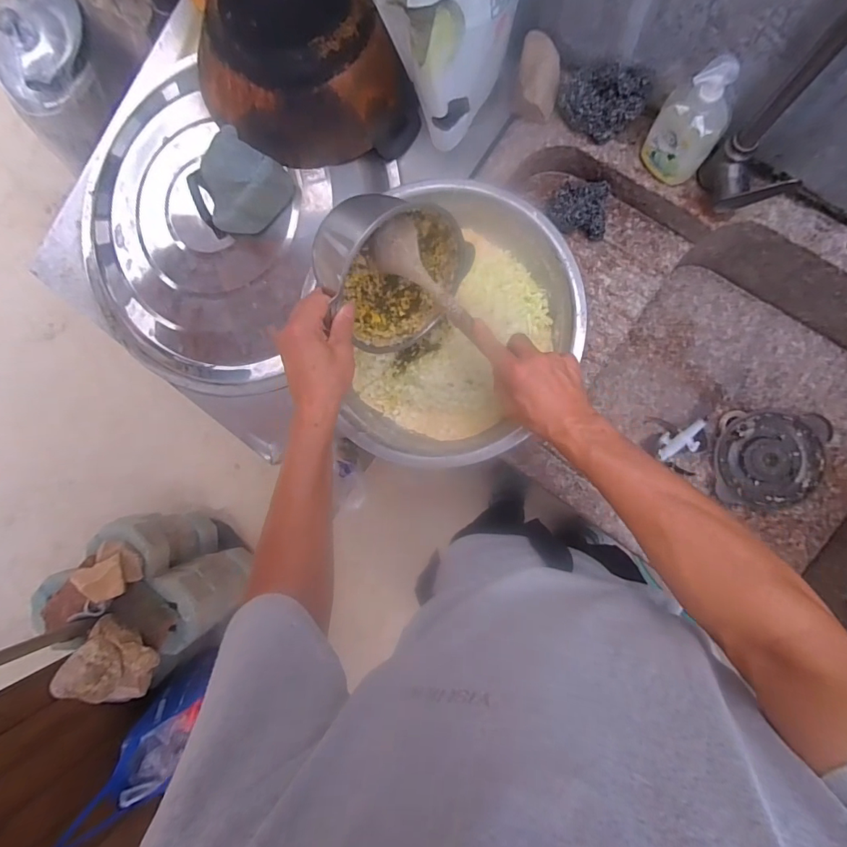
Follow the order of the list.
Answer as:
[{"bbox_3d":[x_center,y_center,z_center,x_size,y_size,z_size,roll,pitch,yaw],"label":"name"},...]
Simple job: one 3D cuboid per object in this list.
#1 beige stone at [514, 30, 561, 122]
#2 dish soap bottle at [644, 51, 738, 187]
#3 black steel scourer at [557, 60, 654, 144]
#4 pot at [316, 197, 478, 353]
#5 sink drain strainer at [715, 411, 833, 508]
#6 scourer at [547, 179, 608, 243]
[{"bbox_3d":[0.168,-0.506,0.657,0.062,0.054,0.109,11,92,8],"label":"beige stone"},{"bbox_3d":[0.342,-0.383,0.570,0.082,0.156,0.056,31,94,7],"label":"dish soap bottle"},{"bbox_3d":[0.251,-0.466,0.634,0.124,0.061,0.078,35,95,7],"label":"black steel scourer"},{"bbox_3d":[-0.041,-0.179,0.517,0.151,0.160,0.172,43,81,-3],"label":"pot"},{"bbox_3d":[0.630,0.066,0.815,0.179,0.025,0.168,5,91,9],"label":"sink drain strainer"},{"bbox_3d":[0.249,-0.345,0.710,0.091,0.035,0.078,16,92,8],"label":"scourer"}]

